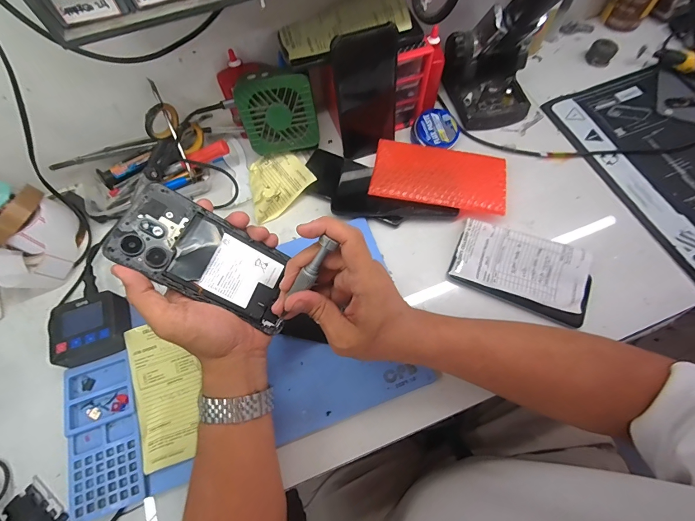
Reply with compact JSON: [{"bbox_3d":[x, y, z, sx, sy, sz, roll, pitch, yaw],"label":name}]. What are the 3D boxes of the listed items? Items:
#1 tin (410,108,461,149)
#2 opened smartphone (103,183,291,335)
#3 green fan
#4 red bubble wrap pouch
[{"bbox_3d":[0.130,-0.187,0.494,0.063,0.030,0.066,-1,67,1],"label":"tin"},{"bbox_3d":[-0.120,0.002,0.308,0.159,0.009,0.073,34,69,-19],"label":"opened smartphone"},{"bbox_3d":[-0.090,-0.196,0.455,0.104,0.108,0.035,-8,48,2],"label":"green fan"},{"bbox_3d":[0.123,-0.115,0.453,0.171,0.008,0.094,12,65,4],"label":"red bubble wrap pouch"}]

